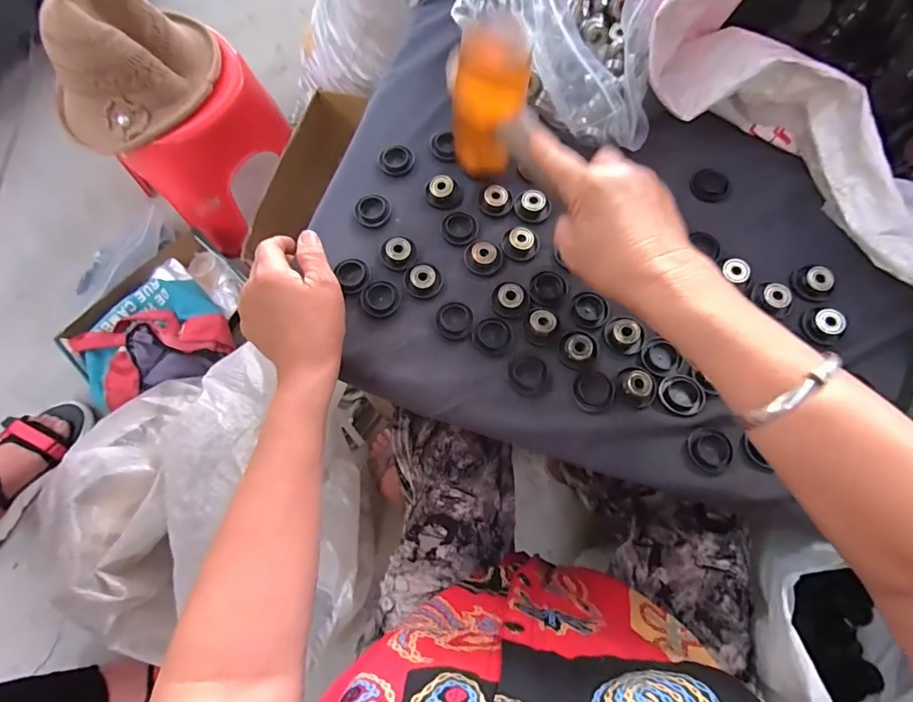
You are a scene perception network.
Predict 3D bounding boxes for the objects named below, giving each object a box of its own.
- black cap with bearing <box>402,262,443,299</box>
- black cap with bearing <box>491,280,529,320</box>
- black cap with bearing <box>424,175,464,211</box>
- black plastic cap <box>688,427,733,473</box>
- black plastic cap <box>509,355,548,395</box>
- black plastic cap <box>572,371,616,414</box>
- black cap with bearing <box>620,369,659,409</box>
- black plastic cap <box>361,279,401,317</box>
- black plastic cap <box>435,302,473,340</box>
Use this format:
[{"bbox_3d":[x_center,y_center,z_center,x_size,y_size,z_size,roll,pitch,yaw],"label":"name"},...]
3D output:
[{"bbox_3d":[-0.029,-0.063,0.405,0.033,0.011,0.031,0,72,0],"label":"black cap with bearing"},{"bbox_3d":[0.046,-0.044,0.398,0.031,0.016,0.029,0,72,0],"label":"black cap with bearing"},{"bbox_3d":[-0.011,-0.144,0.422,0.033,0.013,0.030,-3,72,-1],"label":"black cap with bearing"},{"bbox_3d":[0.196,0.077,0.360,0.031,0.008,0.034,0,72,0],"label":"black plastic cap"},{"bbox_3d":[0.058,0.019,0.380,0.030,0.012,0.028,0,72,0],"label":"black plastic cap"},{"bbox_3d":[0.111,0.033,0.374,0.033,0.004,0.034,0,72,0],"label":"black plastic cap"},{"bbox_3d":[0.149,0.029,0.375,0.028,0.015,0.031,-35,75,-11],"label":"black cap with bearing"},{"bbox_3d":[-0.065,-0.046,0.400,0.032,0.007,0.031,0,72,0],"label":"black plastic cap"},{"bbox_3d":[-0.002,-0.026,0.394,0.030,0.010,0.029,0,72,0],"label":"black plastic cap"}]

